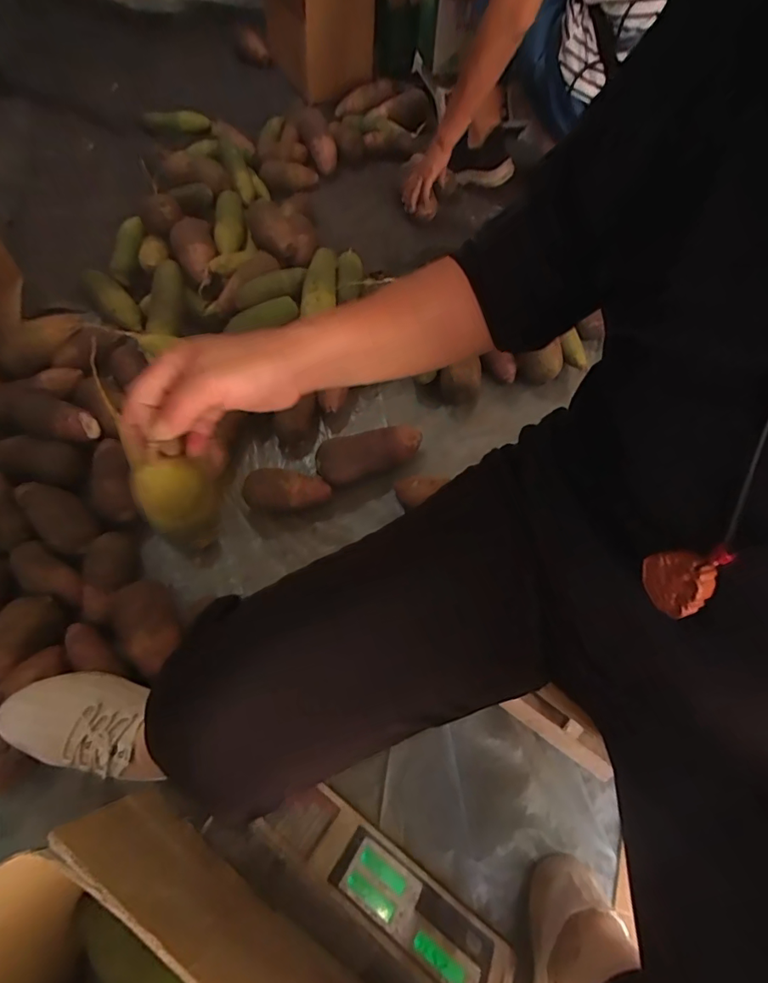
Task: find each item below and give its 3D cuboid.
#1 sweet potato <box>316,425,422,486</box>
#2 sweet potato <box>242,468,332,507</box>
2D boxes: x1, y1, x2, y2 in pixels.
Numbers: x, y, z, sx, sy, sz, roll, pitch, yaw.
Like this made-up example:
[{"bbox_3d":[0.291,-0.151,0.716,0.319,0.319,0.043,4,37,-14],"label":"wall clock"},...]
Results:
[{"bbox_3d":[-0.022,-0.062,0.814,0.176,0.046,0.074,-19,63,-12],"label":"sweet potato"},{"bbox_3d":[-0.154,0.001,0.786,0.137,0.054,0.064,5,61,0],"label":"sweet potato"}]

